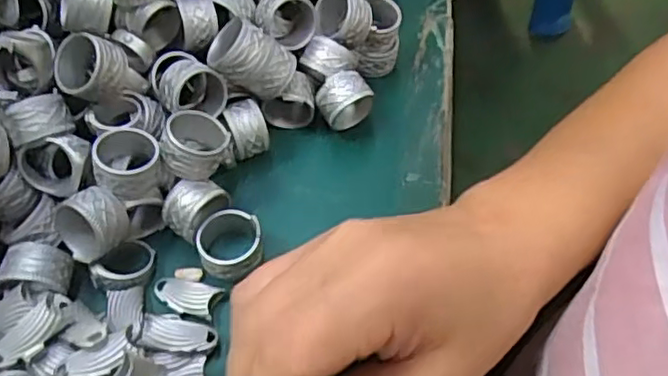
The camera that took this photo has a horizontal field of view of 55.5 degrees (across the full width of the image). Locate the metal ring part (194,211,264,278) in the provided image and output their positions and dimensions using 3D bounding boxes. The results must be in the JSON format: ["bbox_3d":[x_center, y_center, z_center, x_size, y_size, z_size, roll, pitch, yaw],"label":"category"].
[{"bbox_3d":[-0.046,0.025,0.283,0.028,0.018,0.028,1,56,-1],"label":"metal ring part"}]

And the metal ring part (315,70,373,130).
[{"bbox_3d":[0.005,-0.042,0.321,0.026,0.028,0.018,-18,58,-13],"label":"metal ring part"}]

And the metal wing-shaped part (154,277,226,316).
[{"bbox_3d":[-0.064,0.046,0.273,0.028,0.005,0.014,18,57,10],"label":"metal wing-shaped part"}]

